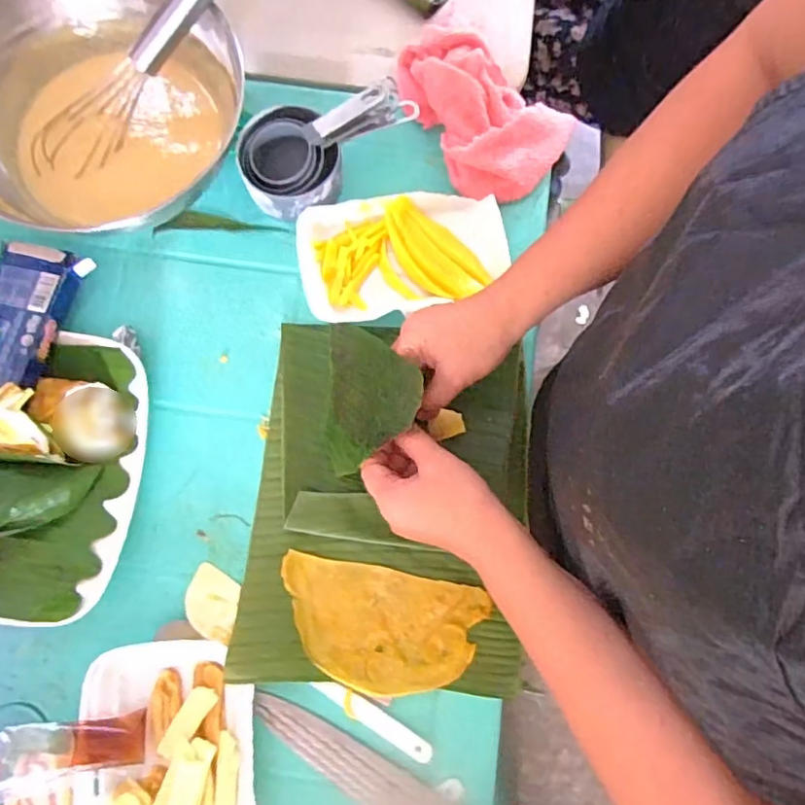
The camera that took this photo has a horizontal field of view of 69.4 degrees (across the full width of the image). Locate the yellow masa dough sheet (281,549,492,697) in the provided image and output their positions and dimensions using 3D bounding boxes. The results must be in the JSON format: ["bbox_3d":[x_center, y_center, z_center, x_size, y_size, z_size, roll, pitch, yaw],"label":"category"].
[{"bbox_3d":[-0.020,0.183,0.471,0.163,0.008,0.091,12,79,1],"label":"yellow masa dough sheet"}]

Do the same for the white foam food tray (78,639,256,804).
[{"bbox_3d":[-0.174,0.280,0.437,0.124,0.026,0.185,-4,79,-2],"label":"white foam food tray"}]

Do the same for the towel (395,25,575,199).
[{"bbox_3d":[0.084,-0.280,0.529,0.140,0.044,0.175,-30,81,-7],"label":"towel"}]

